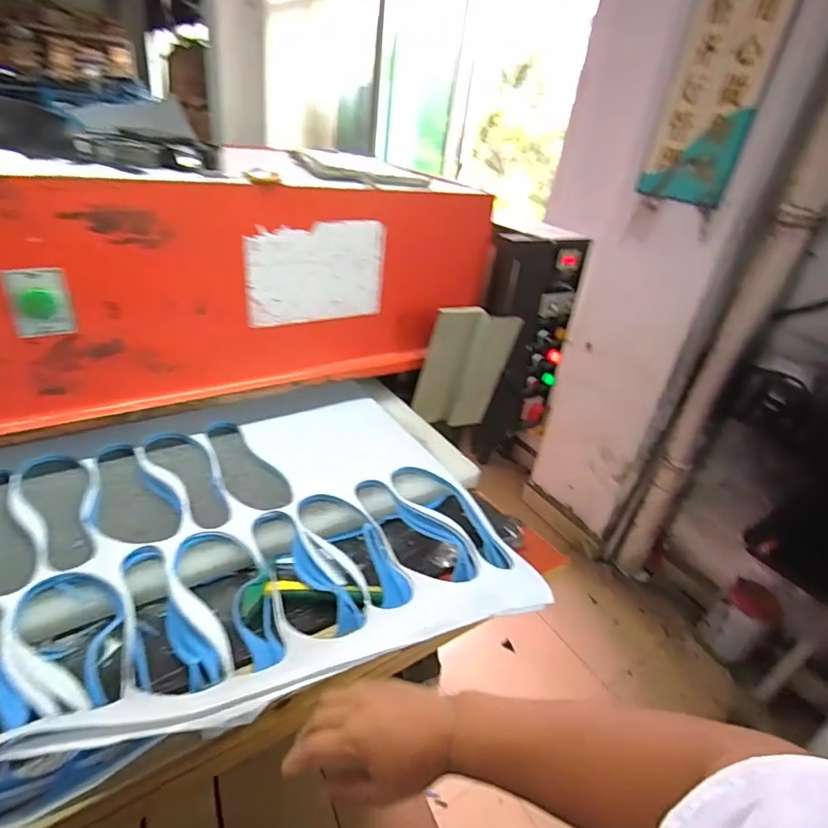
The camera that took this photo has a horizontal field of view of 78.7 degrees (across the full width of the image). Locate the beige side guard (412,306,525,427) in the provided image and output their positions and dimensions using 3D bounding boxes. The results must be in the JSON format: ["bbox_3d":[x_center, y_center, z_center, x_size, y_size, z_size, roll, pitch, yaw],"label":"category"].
[{"bbox_3d":[0.106,-0.089,1.062,0.192,0.275,0.047,-3,32,-18],"label":"beige side guard"}]

